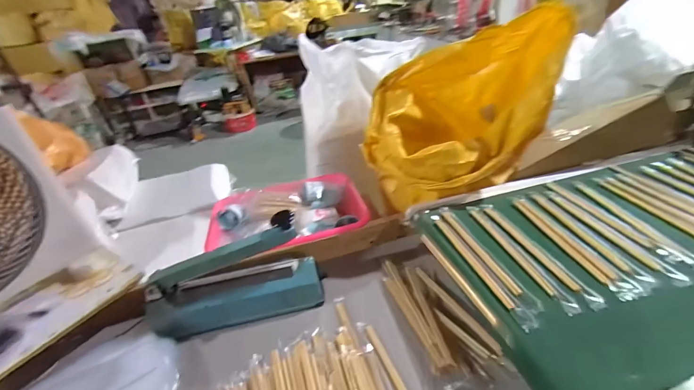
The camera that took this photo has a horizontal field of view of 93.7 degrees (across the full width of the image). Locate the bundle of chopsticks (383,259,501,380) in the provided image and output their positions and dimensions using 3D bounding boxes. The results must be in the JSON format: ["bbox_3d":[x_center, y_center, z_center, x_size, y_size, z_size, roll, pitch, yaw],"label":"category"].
[{"bbox_3d":[0.152,0.198,0.571,0.108,0.022,0.241,-15,34,-12],"label":"bundle of chopsticks"}]

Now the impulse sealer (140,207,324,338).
[{"bbox_3d":[-0.203,0.150,0.583,0.303,0.159,0.091,-13,33,-10],"label":"impulse sealer"}]

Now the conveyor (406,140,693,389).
[{"bbox_3d":[0.485,0.063,0.528,0.638,0.046,0.417,-12,33,-9],"label":"conveyor"}]

